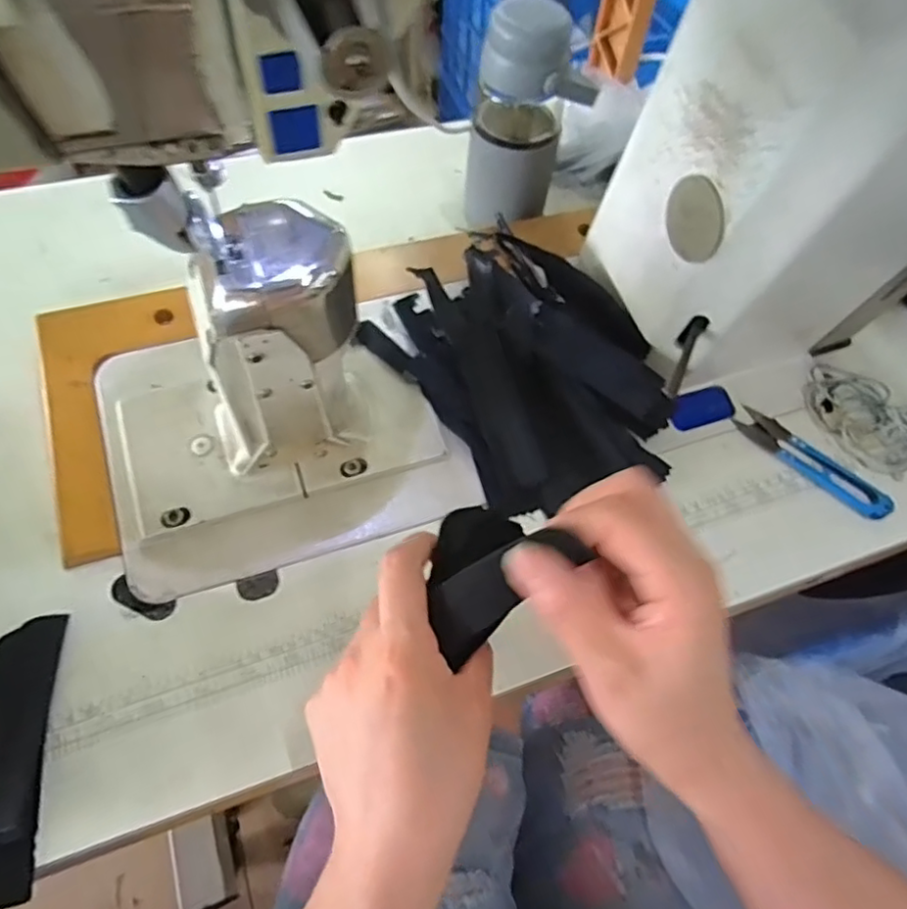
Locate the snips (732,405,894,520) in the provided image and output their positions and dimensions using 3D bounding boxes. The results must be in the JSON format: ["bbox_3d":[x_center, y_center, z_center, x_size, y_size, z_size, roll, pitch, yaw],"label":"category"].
[{"bbox_3d":[0.261,0.002,0.453,0.114,0.009,0.031,41,64,19],"label":"snips"}]

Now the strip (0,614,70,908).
[{"bbox_3d":[-0.234,0.154,0.328,0.039,0.014,0.137,-6,59,-8],"label":"strip"}]

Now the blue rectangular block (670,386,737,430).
[{"bbox_3d":[0.188,-0.036,0.478,0.053,0.005,0.029,-16,61,-14],"label":"blue rectangular block"}]

